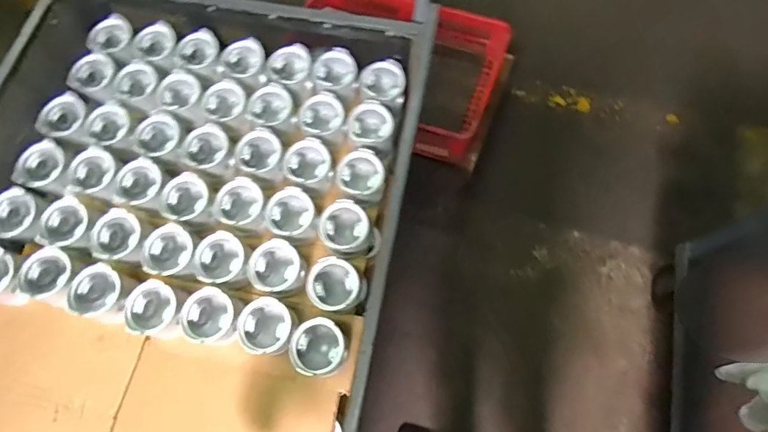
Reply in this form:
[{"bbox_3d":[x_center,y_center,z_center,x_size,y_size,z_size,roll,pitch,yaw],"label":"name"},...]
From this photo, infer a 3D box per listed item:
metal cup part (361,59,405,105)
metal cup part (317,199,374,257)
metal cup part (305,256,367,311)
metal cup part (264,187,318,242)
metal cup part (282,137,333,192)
[{"bbox_3d":[-0.001,-0.256,0.847,0.084,0.061,0.091,0,70,1],"label":"metal cup part"},{"bbox_3d":[-0.068,0.032,0.777,0.084,0.117,0.082,-37,74,-11],"label":"metal cup part"},{"bbox_3d":[-0.080,0.119,0.715,0.101,0.074,0.087,10,71,5],"label":"metal cup part"},{"bbox_3d":[-0.167,0.006,0.767,0.090,0.072,0.092,-33,73,-10],"label":"metal cup part"},{"bbox_3d":[-0.141,-0.092,0.798,0.082,0.083,0.084,0,70,1],"label":"metal cup part"}]

